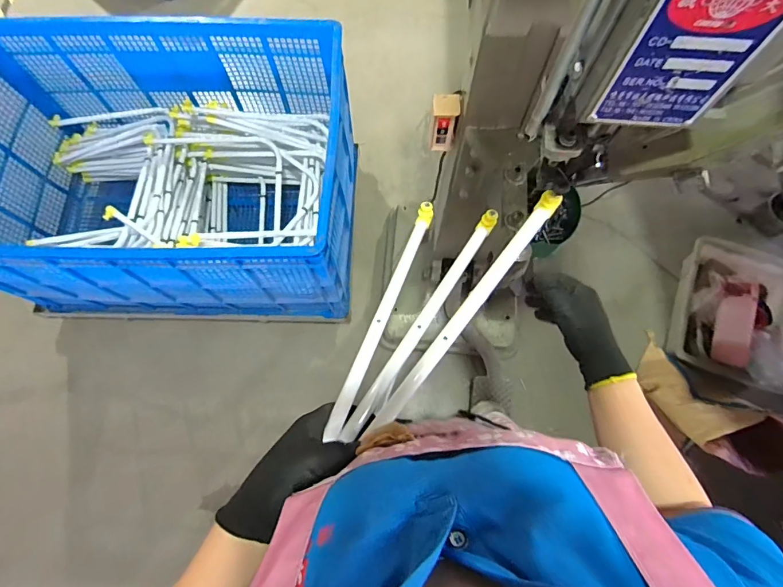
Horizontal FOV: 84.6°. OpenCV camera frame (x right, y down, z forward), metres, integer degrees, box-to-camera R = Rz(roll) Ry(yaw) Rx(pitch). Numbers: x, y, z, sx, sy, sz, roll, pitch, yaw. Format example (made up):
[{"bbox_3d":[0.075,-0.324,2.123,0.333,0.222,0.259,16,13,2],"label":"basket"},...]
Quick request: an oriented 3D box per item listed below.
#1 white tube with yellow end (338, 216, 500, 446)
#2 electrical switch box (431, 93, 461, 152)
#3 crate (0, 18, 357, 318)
[{"bbox_3d":[0.046,0.023,0.523,0.022,0.025,0.350,31,63,10],"label":"white tube with yellow end"},{"bbox_3d":[0.100,-0.326,0.829,0.051,0.112,0.050,8,72,3],"label":"electrical switch box"},{"bbox_3d":[-0.664,-0.334,1.347,1.058,0.578,0.695,-1,72,0],"label":"crate"}]

